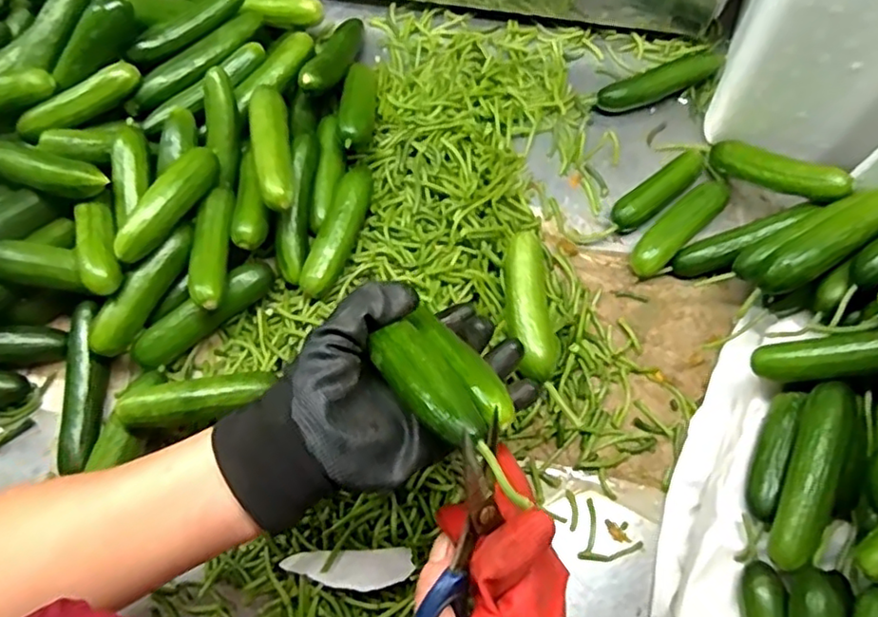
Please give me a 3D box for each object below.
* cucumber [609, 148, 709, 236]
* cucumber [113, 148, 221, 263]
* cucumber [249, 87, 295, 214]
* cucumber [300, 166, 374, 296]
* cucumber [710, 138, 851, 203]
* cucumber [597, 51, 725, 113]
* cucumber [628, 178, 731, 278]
[{"bbox_3d":[0.187,-0.098,0.526,0.099,0.030,0.027,-34,73,-12],"label":"cucumber"},{"bbox_3d":[-0.199,-0.078,0.454,0.022,0.024,0.102,28,72,10],"label":"cucumber"},{"bbox_3d":[-0.130,-0.126,0.479,0.027,0.032,0.117,-11,70,-4],"label":"cucumber"},{"bbox_3d":[-0.077,-0.060,0.487,0.026,0.027,0.112,18,71,7],"label":"cucumber"},{"bbox_3d":[0.268,-0.109,0.493,0.027,0.022,0.112,-42,47,-14],"label":"cucumber"},{"bbox_3d":[0.204,-0.208,0.566,0.122,0.026,0.028,-26,72,-10],"label":"cucumber"},{"bbox_3d":[0.198,-0.066,0.511,0.104,0.033,0.028,-41,75,-14],"label":"cucumber"}]

